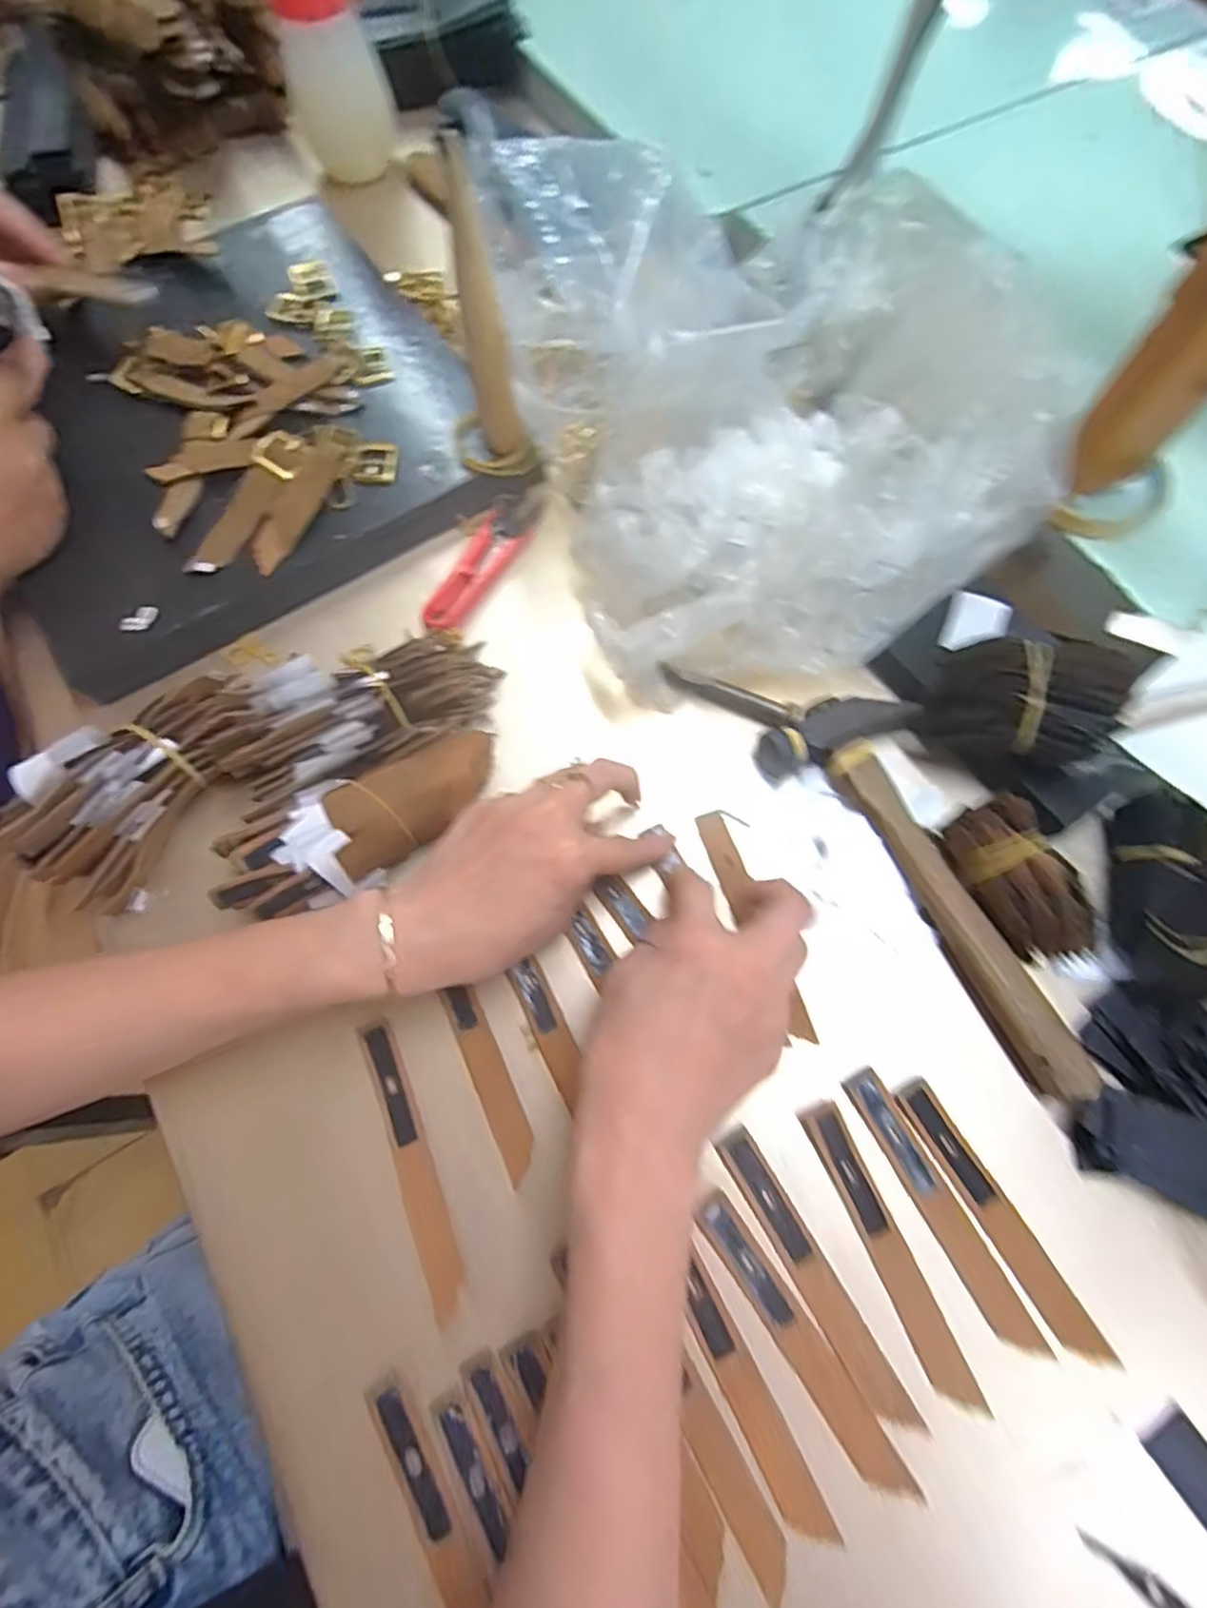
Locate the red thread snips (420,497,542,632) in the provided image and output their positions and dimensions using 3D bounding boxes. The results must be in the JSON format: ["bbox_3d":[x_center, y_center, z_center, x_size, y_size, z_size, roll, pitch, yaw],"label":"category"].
[{"bbox_3d":[-0.074,-0.149,0.420,0.030,0.010,0.108,25,73,10],"label":"red thread snips"}]

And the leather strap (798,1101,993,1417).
[{"bbox_3d":[0.124,0.194,0.297,0.017,0.005,0.122,-23,71,-7],"label":"leather strap"}]

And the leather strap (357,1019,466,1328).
[{"bbox_3d":[-0.087,0.162,0.310,0.017,0.004,0.125,-21,71,-6],"label":"leather strap"}]

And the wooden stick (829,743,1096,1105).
[{"bbox_3d":[0.172,0.052,0.337,0.024,0.021,0.188,-26,72,-8],"label":"wooden stick"}]

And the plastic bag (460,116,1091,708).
[{"bbox_3d":[0.093,-0.240,0.389,0.265,0.091,0.340,-15,71,-4],"label":"plastic bag"}]

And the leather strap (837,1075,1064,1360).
[{"bbox_3d":[0.150,0.180,0.303,0.017,0.004,0.124,-27,72,-8],"label":"leather strap"}]

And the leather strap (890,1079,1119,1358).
[{"bbox_3d":[0.174,0.183,0.300,0.017,0.004,0.122,-29,72,-9],"label":"leather strap"}]

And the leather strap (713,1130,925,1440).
[{"bbox_3d":[0.090,0.202,0.292,0.017,0.006,0.124,-30,72,-9],"label":"leather strap"}]

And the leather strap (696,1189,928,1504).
[{"bbox_3d":[0.082,0.224,0.285,0.018,0.005,0.122,-32,72,-16],"label":"leather strap"}]

